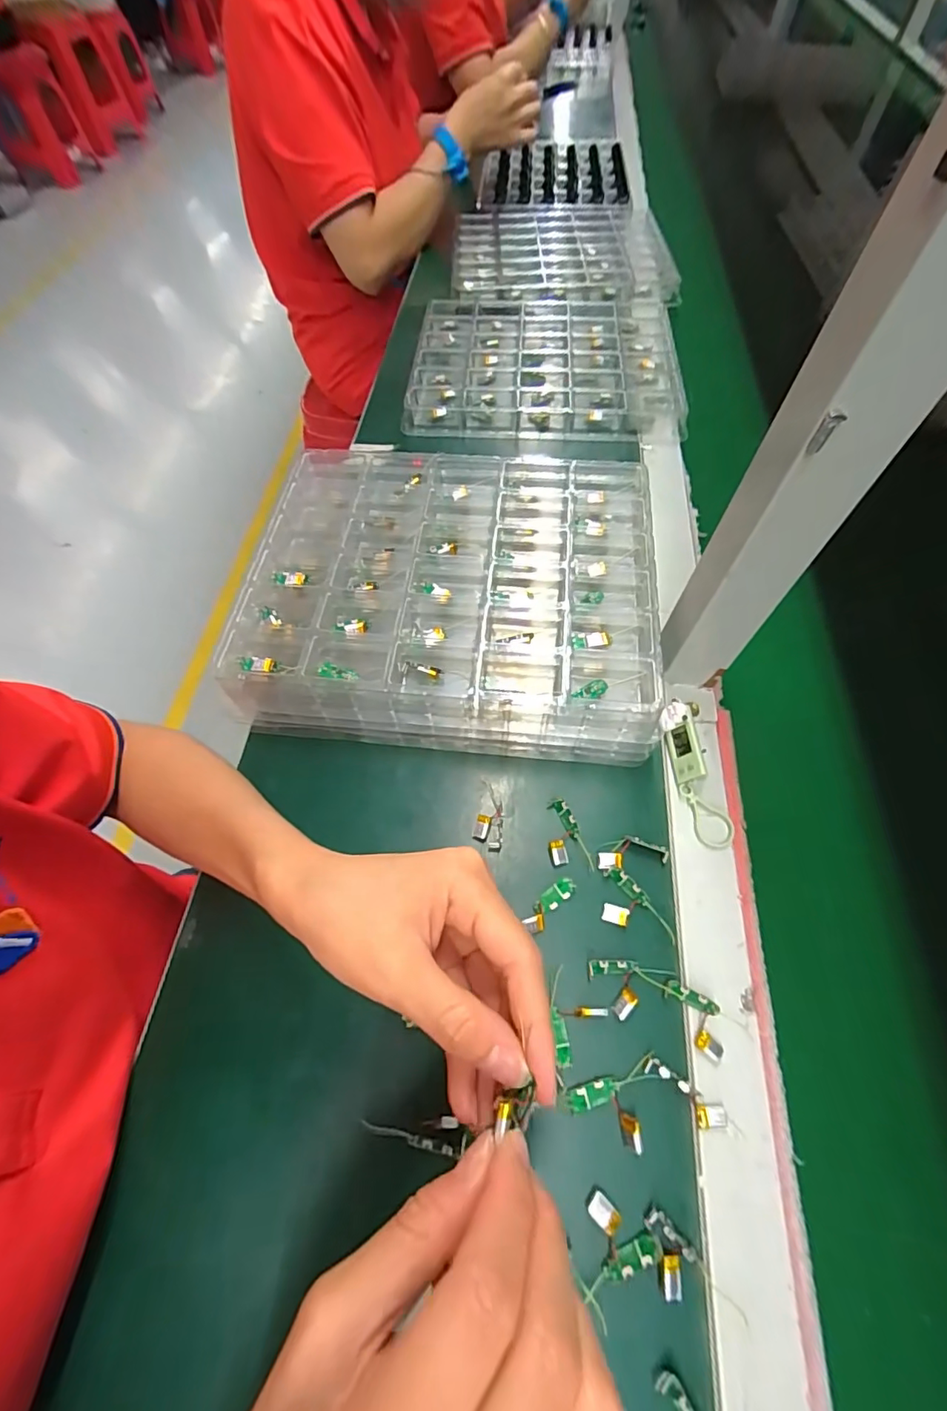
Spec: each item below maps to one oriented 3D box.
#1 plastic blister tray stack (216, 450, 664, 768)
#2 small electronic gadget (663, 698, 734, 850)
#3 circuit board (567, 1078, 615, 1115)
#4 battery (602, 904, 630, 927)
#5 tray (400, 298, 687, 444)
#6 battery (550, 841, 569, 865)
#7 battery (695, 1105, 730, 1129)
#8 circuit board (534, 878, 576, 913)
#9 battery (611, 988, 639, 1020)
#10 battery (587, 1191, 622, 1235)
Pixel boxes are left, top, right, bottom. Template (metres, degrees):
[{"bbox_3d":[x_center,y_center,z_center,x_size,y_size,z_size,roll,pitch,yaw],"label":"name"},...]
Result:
[{"bbox_3d":[-0.015,-0.094,0.410,0.295,0.054,0.253,5,61,3],"label":"plastic blister tray stack"},{"bbox_3d":[0.153,0.043,0.356,0.031,0.021,0.103,-2,61,-1],"label":"small electronic gadget"},{"bbox_3d":[0.062,0.205,0.274,0.025,0.006,0.011,-16,62,-8],"label":"circuit board"},{"bbox_3d":[0.086,0.126,0.314,0.014,0.004,0.011,17,63,10],"label":"battery"},{"bbox_3d":[0.082,-0.404,0.608,0.292,0.031,0.251,4,61,3],"label":"tray"},{"bbox_3d":[0.055,0.095,0.335,0.010,0.004,0.015,-11,61,-6],"label":"battery"},{"bbox_3d":[0.124,0.213,0.269,0.016,0.004,0.011,-2,61,-1],"label":"battery"},{"bbox_3d":[0.050,0.119,0.323,0.030,0.004,0.011,-33,66,-16],"label":"circuit board"},{"bbox_3d":[0.085,0.167,0.291,0.009,0.005,0.016,39,68,20],"label":"battery"},{"bbox_3d":[0.063,0.244,0.249,0.015,0.004,0.010,37,68,19],"label":"battery"}]

